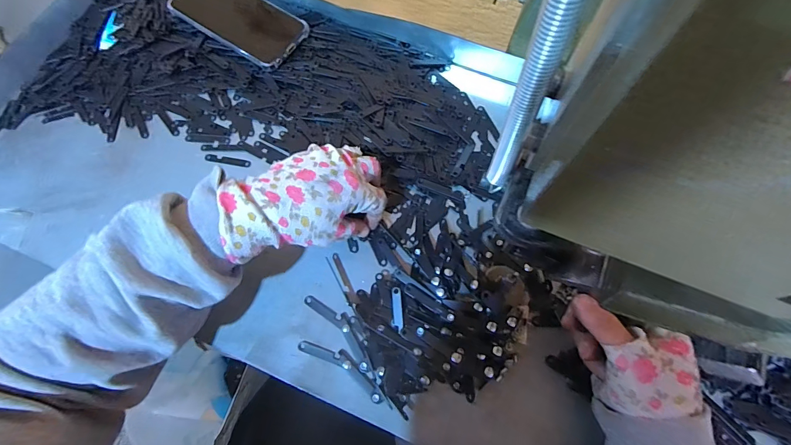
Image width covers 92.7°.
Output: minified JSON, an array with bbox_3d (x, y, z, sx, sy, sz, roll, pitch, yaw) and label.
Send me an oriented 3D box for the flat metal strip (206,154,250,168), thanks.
[{"bbox_3d":[-0.185,-0.069,0.417,0.054,0.004,0.009,12,70,5],"label":"flat metal strip"}]

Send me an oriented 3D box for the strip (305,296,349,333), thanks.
[{"bbox_3d":[-0.064,0.085,0.355,0.050,0.004,0.010,33,73,12],"label":"strip"}]

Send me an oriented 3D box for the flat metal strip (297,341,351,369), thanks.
[{"bbox_3d":[-0.064,0.120,0.343,0.051,0.004,0.010,18,66,11],"label":"flat metal strip"}]

